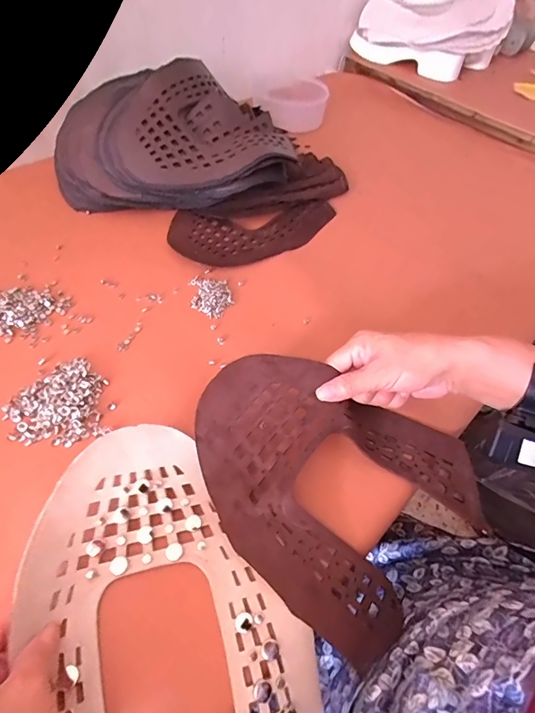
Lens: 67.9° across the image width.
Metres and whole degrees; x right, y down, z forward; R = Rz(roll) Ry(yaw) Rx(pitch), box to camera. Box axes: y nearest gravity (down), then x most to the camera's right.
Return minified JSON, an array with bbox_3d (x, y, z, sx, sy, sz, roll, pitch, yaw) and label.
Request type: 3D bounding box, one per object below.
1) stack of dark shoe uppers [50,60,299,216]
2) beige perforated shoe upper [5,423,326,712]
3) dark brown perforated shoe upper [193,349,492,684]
[{"bbox_3d":[-0.130,-0.291,0.537,0.302,0.117,0.202,-18,57,-17],"label":"stack of dark shoe uppers"},{"bbox_3d":[-0.072,0.168,0.265,0.152,0.054,0.237,-24,59,-21],"label":"beige perforated shoe upper"},{"bbox_3d":[0.053,0.092,0.338,0.198,0.040,0.227,-37,78,-27],"label":"dark brown perforated shoe upper"}]

